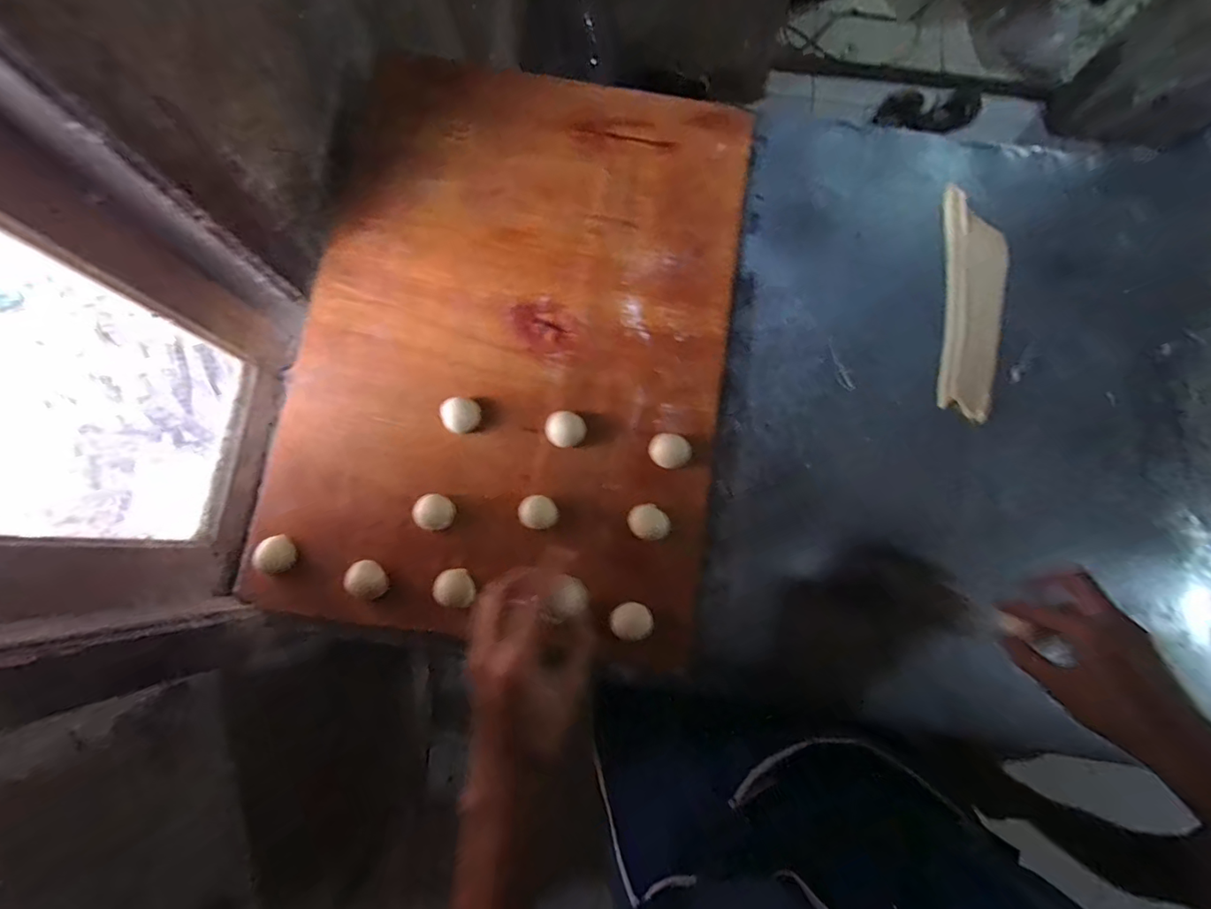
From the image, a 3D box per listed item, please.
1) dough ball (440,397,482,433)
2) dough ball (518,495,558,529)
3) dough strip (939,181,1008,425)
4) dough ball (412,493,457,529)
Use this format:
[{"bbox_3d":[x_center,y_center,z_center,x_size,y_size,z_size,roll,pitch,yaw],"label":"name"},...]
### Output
[{"bbox_3d":[-0.136,-0.037,0.497,0.034,0.023,0.032,0,80,-1],"label":"dough ball"},{"bbox_3d":[-0.061,0.054,0.481,0.035,0.019,0.030,15,80,2],"label":"dough ball"},{"bbox_3d":[0.380,-0.153,0.539,0.068,0.013,0.235,9,80,1],"label":"dough strip"},{"bbox_3d":[-0.156,0.053,0.480,0.035,0.021,0.031,-1,80,-1],"label":"dough ball"}]

